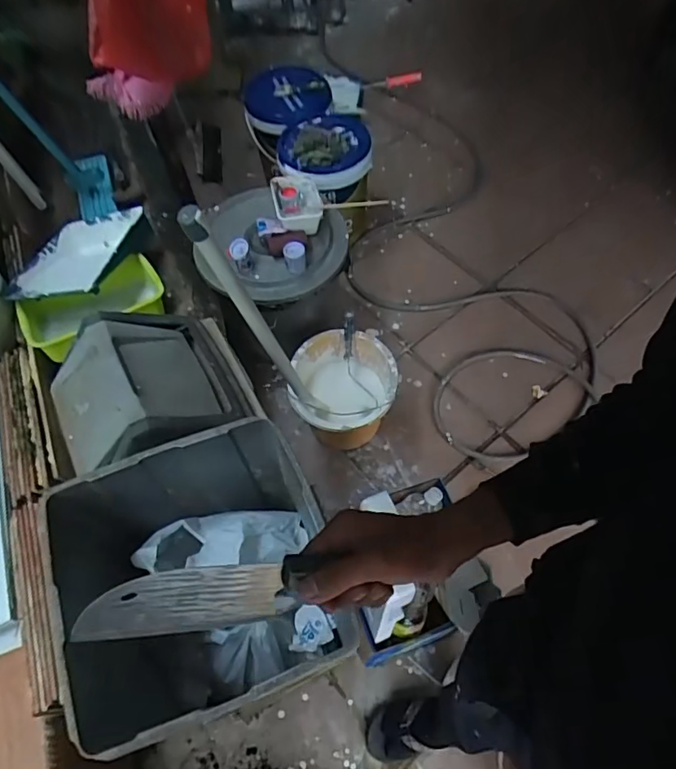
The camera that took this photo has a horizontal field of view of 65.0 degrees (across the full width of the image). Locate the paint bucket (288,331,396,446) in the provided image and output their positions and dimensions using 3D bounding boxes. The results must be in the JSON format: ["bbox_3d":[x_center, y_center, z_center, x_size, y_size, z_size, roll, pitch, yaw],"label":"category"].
[{"bbox_3d":[0.014,0.025,1.459,0.260,0.264,0.274,-1,59,2],"label":"paint bucket"}]

